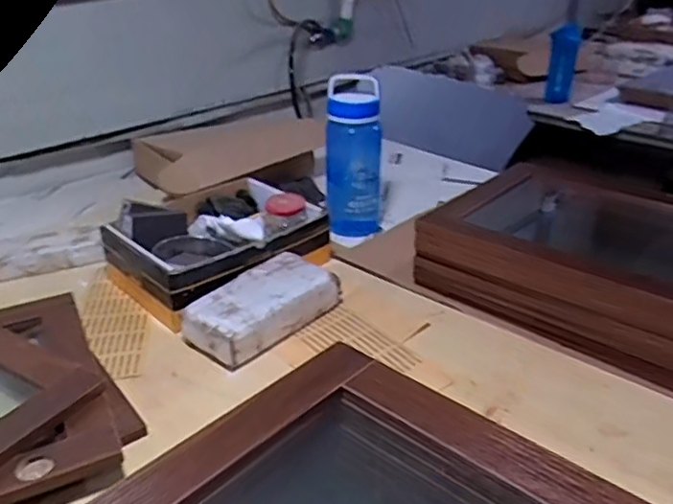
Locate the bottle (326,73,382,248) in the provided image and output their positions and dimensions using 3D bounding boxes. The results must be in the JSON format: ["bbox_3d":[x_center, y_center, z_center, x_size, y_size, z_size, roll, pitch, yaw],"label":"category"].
[{"bbox_3d":[0.032,-0.171,1.137,0.103,0.276,0.080,0,28,3],"label":"bottle"}]

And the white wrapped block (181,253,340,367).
[{"bbox_3d":[-0.101,0.075,0.872,0.107,0.071,0.214,22,35,38],"label":"white wrapped block"}]

